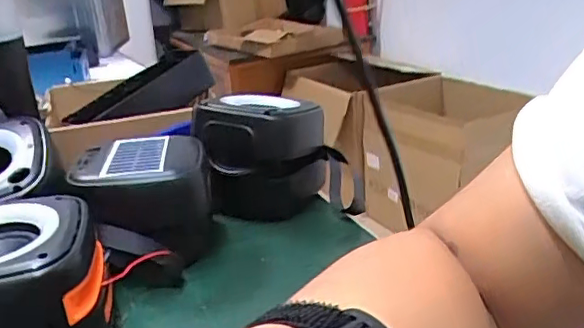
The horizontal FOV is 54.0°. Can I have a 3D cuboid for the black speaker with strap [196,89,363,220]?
[{"bbox_3d":[-0.009,-0.014,0.560,0.152,0.104,0.105,2,23,7],"label":"black speaker with strap"}]

